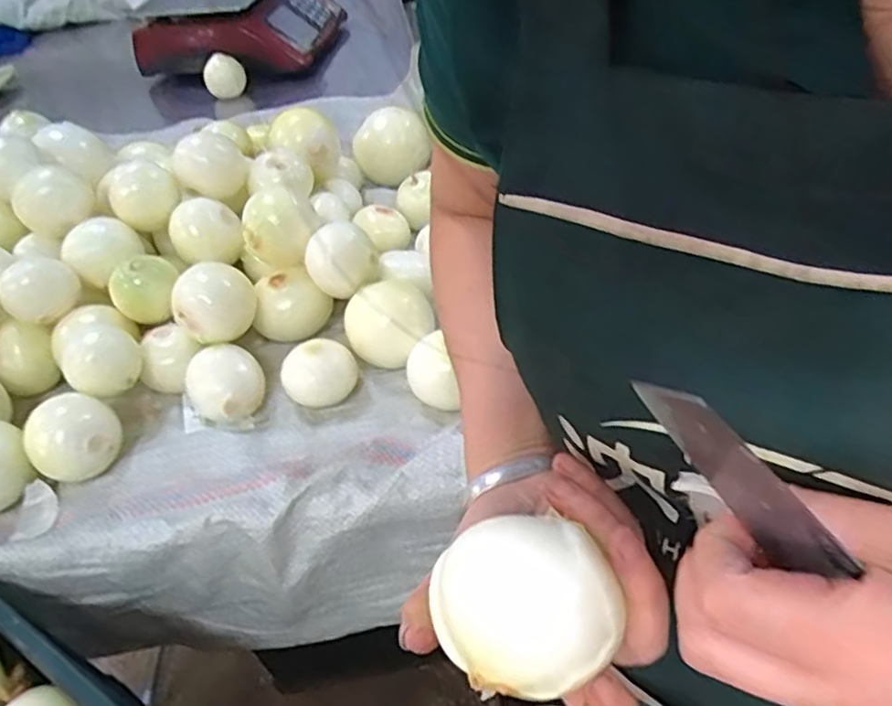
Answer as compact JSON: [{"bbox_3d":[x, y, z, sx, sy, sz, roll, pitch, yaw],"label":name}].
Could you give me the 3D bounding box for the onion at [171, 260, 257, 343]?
[{"bbox_3d":[-0.217,-0.049,0.603,0.069,0.057,0.064,-3,47,4],"label":"onion"}]

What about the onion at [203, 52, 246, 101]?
[{"bbox_3d":[-0.418,-0.525,1.211,0.077,0.070,0.061,-17,45,-12],"label":"onion"}]

